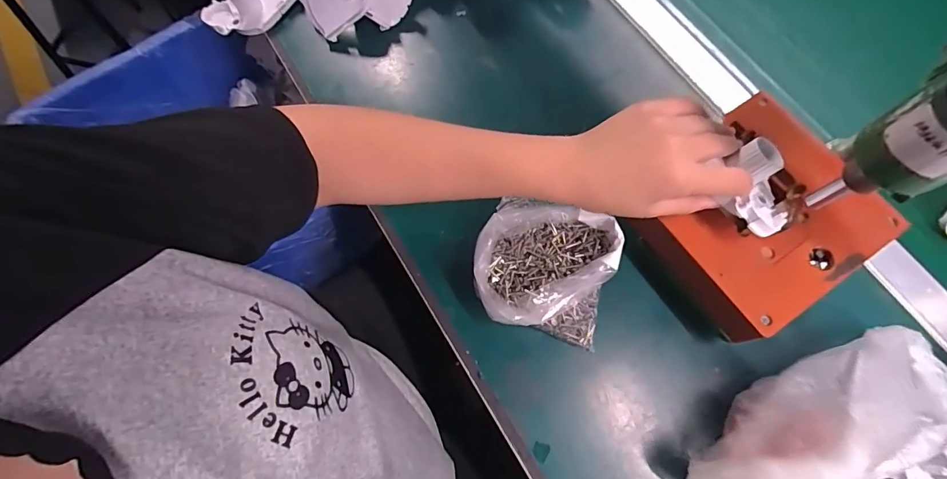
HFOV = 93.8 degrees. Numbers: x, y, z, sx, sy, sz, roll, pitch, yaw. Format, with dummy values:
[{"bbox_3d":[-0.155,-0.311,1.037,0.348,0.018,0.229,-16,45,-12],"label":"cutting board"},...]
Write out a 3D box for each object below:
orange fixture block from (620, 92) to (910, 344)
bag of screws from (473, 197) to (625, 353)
[{"bbox_3d":[0.218,-0.013,0.373,0.158,0.073,0.151,-35,73,-10],"label":"orange fixture block"},{"bbox_3d":[0.058,0.029,0.373,0.107,0.061,0.096,12,71,6],"label":"bag of screws"}]

